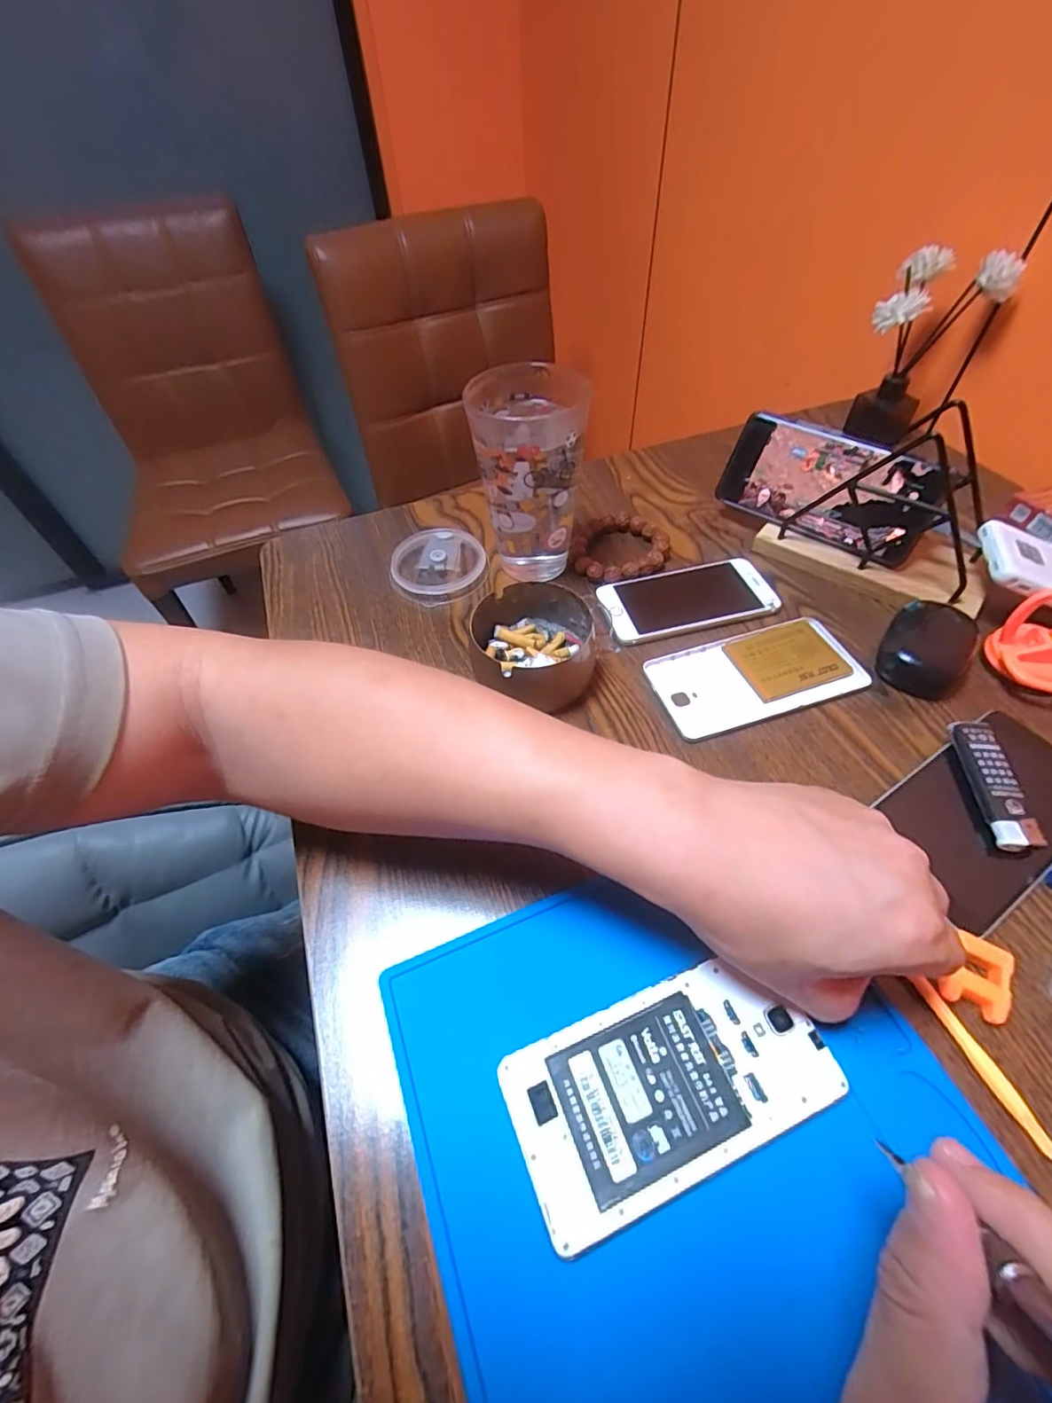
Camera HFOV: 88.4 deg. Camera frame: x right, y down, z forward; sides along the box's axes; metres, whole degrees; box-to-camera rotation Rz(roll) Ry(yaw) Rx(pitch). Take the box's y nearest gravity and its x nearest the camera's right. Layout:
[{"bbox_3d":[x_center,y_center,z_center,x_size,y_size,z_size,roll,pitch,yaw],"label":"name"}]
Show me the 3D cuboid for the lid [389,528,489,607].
[{"bbox_3d":[-0.076,-0.119,0.470,0.081,0.017,0.080,-1,52,2],"label":"lid"}]

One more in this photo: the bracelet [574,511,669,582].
[{"bbox_3d":[0.083,-0.134,0.472,0.078,0.017,0.086,6,53,7],"label":"bracelet"}]

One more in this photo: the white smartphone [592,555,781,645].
[{"bbox_3d":[0.128,-0.084,0.434,0.131,0.009,0.069,-11,53,-6],"label":"white smartphone"}]

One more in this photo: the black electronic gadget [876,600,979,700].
[{"bbox_3d":[0.287,-0.040,0.388,0.052,0.022,0.083,30,59,23],"label":"black electronic gadget"}]

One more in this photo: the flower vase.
[{"bbox_3d":[0.381,-0.338,0.526,0.091,0.152,0.059,35,62,26],"label":"flower vase"}]

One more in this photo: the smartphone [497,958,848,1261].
[{"bbox_3d":[0.063,0.169,0.242,0.138,0.006,0.069,-19,54,-12],"label":"smartphone"}]

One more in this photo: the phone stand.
[{"bbox_3d":[0.287,-0.152,0.415,0.162,0.116,0.075,34,61,25],"label":"phone stand"}]

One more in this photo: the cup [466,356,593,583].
[{"bbox_3d":[0.004,-0.168,0.421,0.084,0.142,0.077,-1,52,2],"label":"cup"}]

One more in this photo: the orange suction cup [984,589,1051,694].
[{"bbox_3d":[0.350,-0.039,0.354,0.063,0.069,0.043,19,56,17],"label":"orange suction cup"}]

